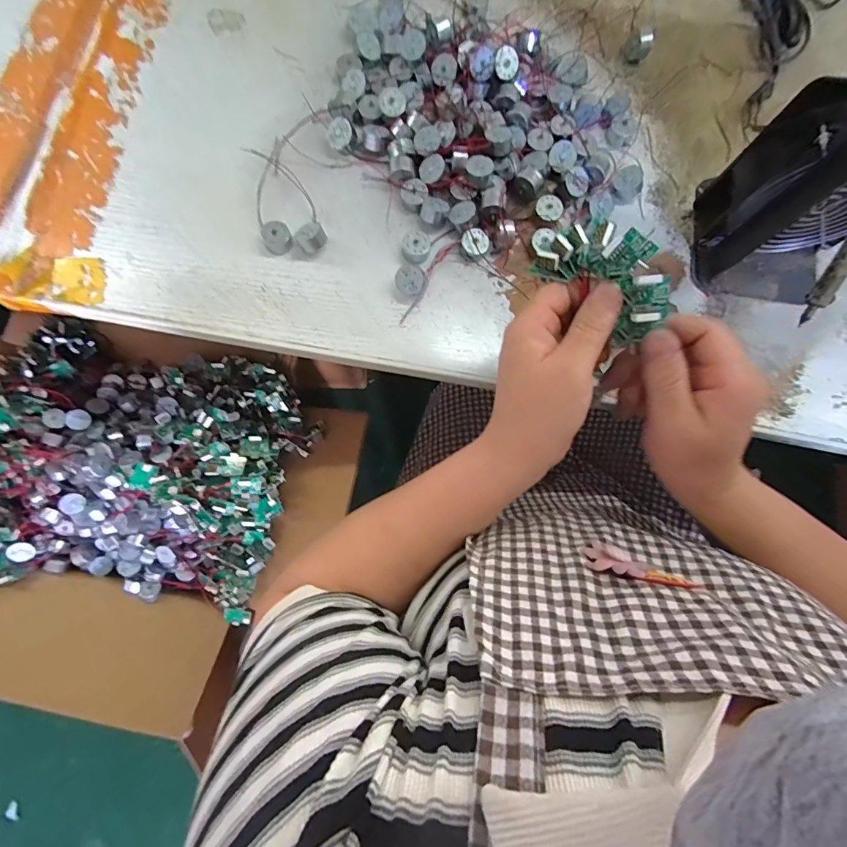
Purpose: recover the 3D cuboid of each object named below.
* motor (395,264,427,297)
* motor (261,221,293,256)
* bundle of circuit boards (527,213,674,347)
[{"bbox_3d":[-0.011,-0.119,0.347,0.024,0.013,0.025,9,104,-11],"label":"motor"},{"bbox_3d":[-0.123,-0.157,0.352,0.023,0.015,0.019,-29,81,-7],"label":"motor"},{"bbox_3d":[0.108,-0.081,0.239,0.051,0.032,0.069,-29,96,21],"label":"bundle of circuit boards"}]

